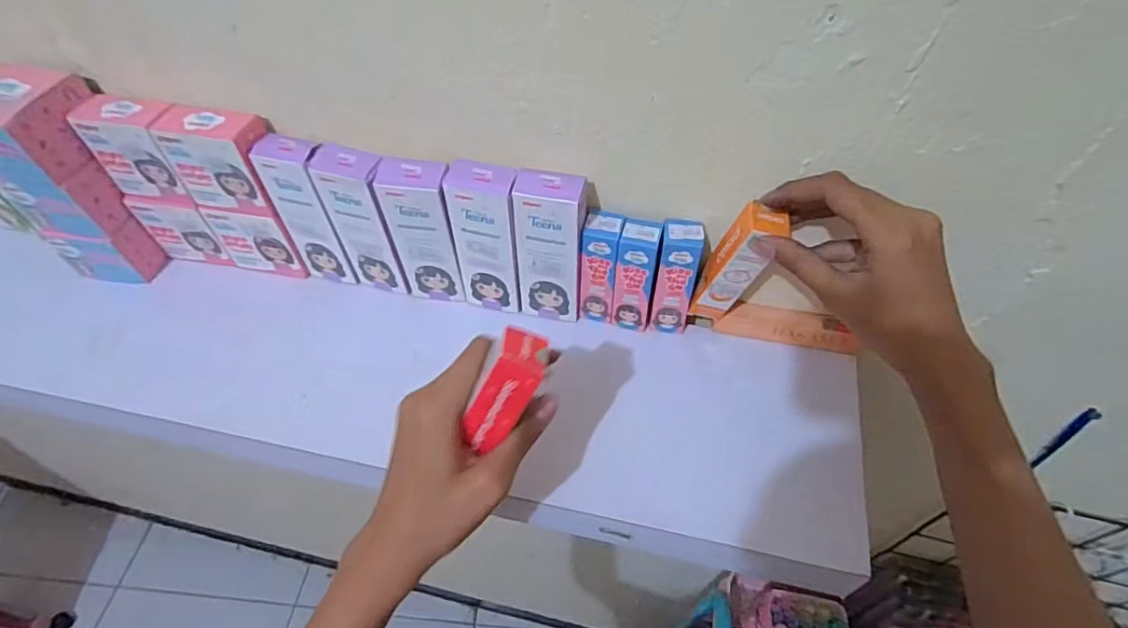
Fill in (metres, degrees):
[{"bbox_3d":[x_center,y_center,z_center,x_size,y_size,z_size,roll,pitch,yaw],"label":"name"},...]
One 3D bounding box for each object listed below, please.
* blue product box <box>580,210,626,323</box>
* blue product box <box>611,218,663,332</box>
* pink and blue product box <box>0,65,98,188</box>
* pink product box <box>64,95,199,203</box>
[{"bbox_3d":[0.024,-0.031,0.390,0.025,0.081,0.024,10,50,5],"label":"blue product box"},{"bbox_3d":[0.047,-0.025,0.385,0.026,0.080,0.025,10,50,5],"label":"blue product box"},{"bbox_3d":[-0.347,-0.123,0.377,0.056,0.052,0.064,11,50,6],"label":"pink and blue product box"},{"bbox_3d":[-0.288,-0.113,0.394,0.063,0.061,0.030,11,50,6],"label":"pink product box"}]

